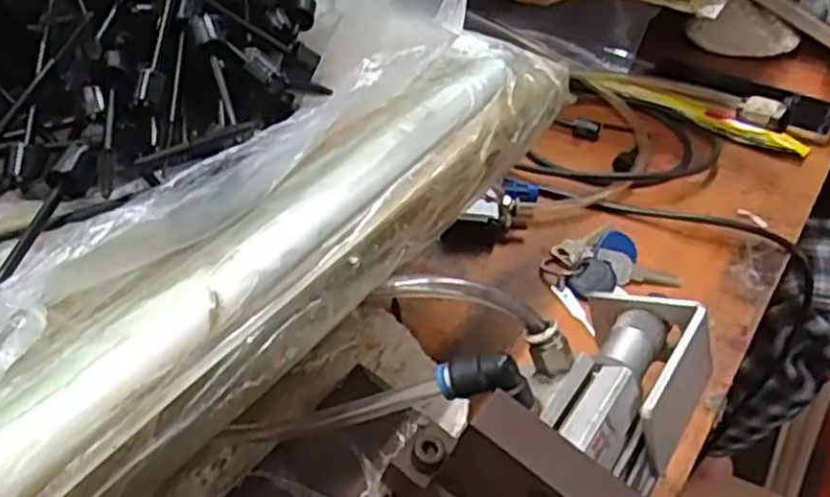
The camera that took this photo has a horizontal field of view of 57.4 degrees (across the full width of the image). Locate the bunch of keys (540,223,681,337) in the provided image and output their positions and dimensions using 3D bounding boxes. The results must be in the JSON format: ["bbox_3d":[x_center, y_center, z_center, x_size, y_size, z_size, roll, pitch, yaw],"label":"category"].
[{"bbox_3d":[0.120,0.012,0.485,0.078,0.014,0.068,-19,42,-24],"label":"bunch of keys"}]

